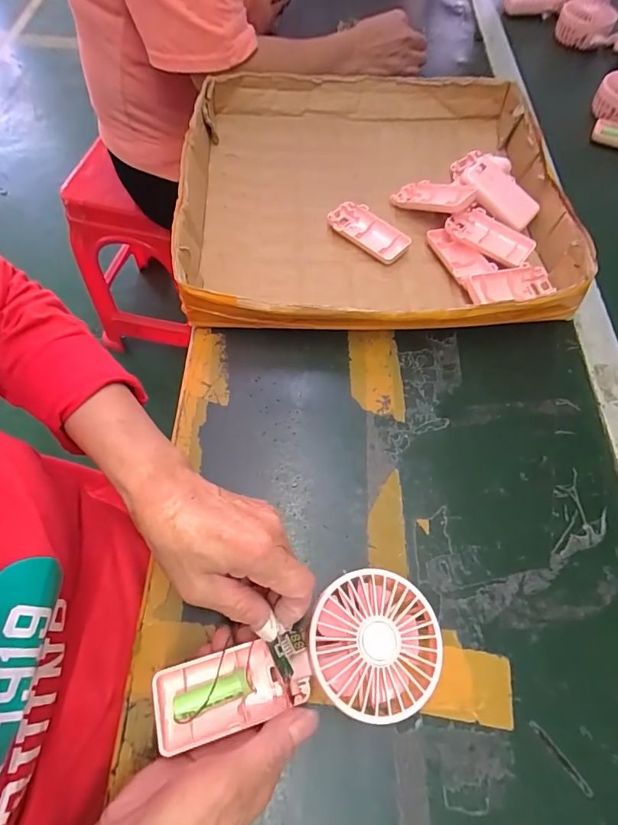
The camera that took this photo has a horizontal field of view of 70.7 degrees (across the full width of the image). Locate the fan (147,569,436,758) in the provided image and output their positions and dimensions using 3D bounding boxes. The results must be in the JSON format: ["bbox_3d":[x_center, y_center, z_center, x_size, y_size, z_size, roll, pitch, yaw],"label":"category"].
[{"bbox_3d":[-0.005,0.163,0.282,0.182,0.033,0.082,-15,65,-4],"label":"fan"}]

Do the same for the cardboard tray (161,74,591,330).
[{"bbox_3d":[0.071,-0.251,0.511,0.415,0.068,0.376,0,63,-3],"label":"cardboard tray"}]

